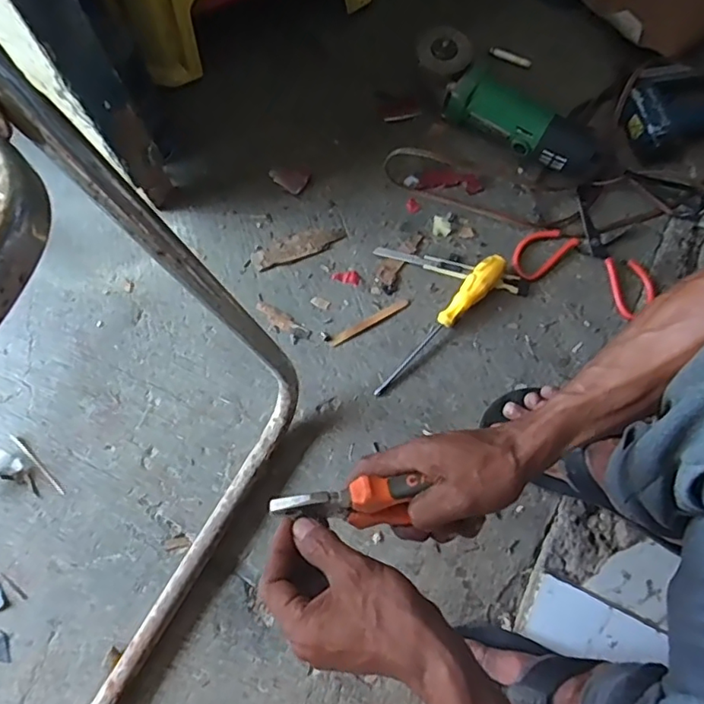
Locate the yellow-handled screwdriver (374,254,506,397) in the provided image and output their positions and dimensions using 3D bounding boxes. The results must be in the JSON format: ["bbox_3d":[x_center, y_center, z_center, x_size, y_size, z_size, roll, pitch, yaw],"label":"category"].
[{"bbox_3d":[0.106,-0.031,0.662,0.029,0.034,0.217,41,75,10],"label":"yellow-handled screwdriver"}]

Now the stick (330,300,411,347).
[{"bbox_3d":[0.022,-0.036,0.678,0.108,0.004,0.011,-29,76,-11],"label":"stick"}]

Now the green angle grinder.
[{"bbox_3d":[0.205,-0.311,0.716,0.275,0.080,0.075,27,73,6],"label":"green angle grinder"}]

